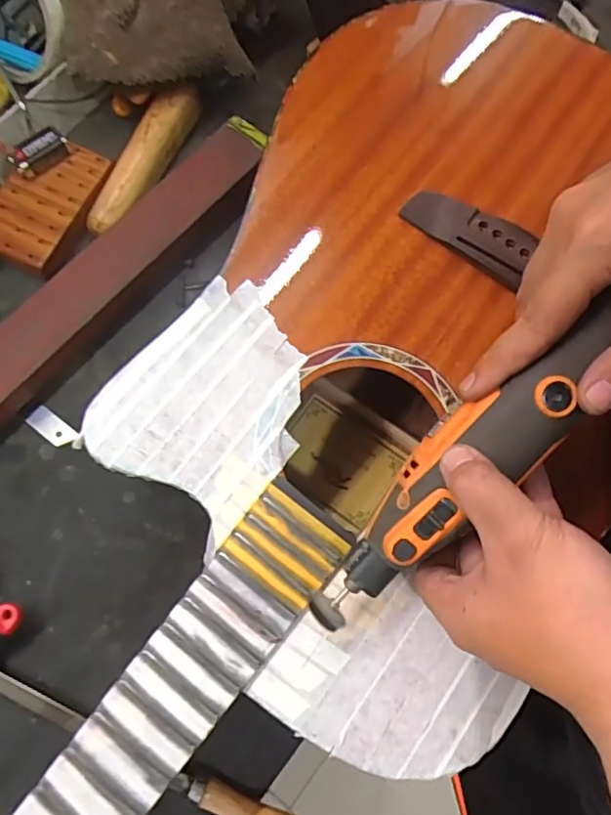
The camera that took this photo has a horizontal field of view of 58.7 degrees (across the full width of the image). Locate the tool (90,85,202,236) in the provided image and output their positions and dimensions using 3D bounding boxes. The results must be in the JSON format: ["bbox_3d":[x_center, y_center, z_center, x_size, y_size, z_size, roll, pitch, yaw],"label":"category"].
[{"bbox_3d":[-0.146,-0.227,0.491,0.038,0.027,0.166,22,75,6],"label":"tool"}]

